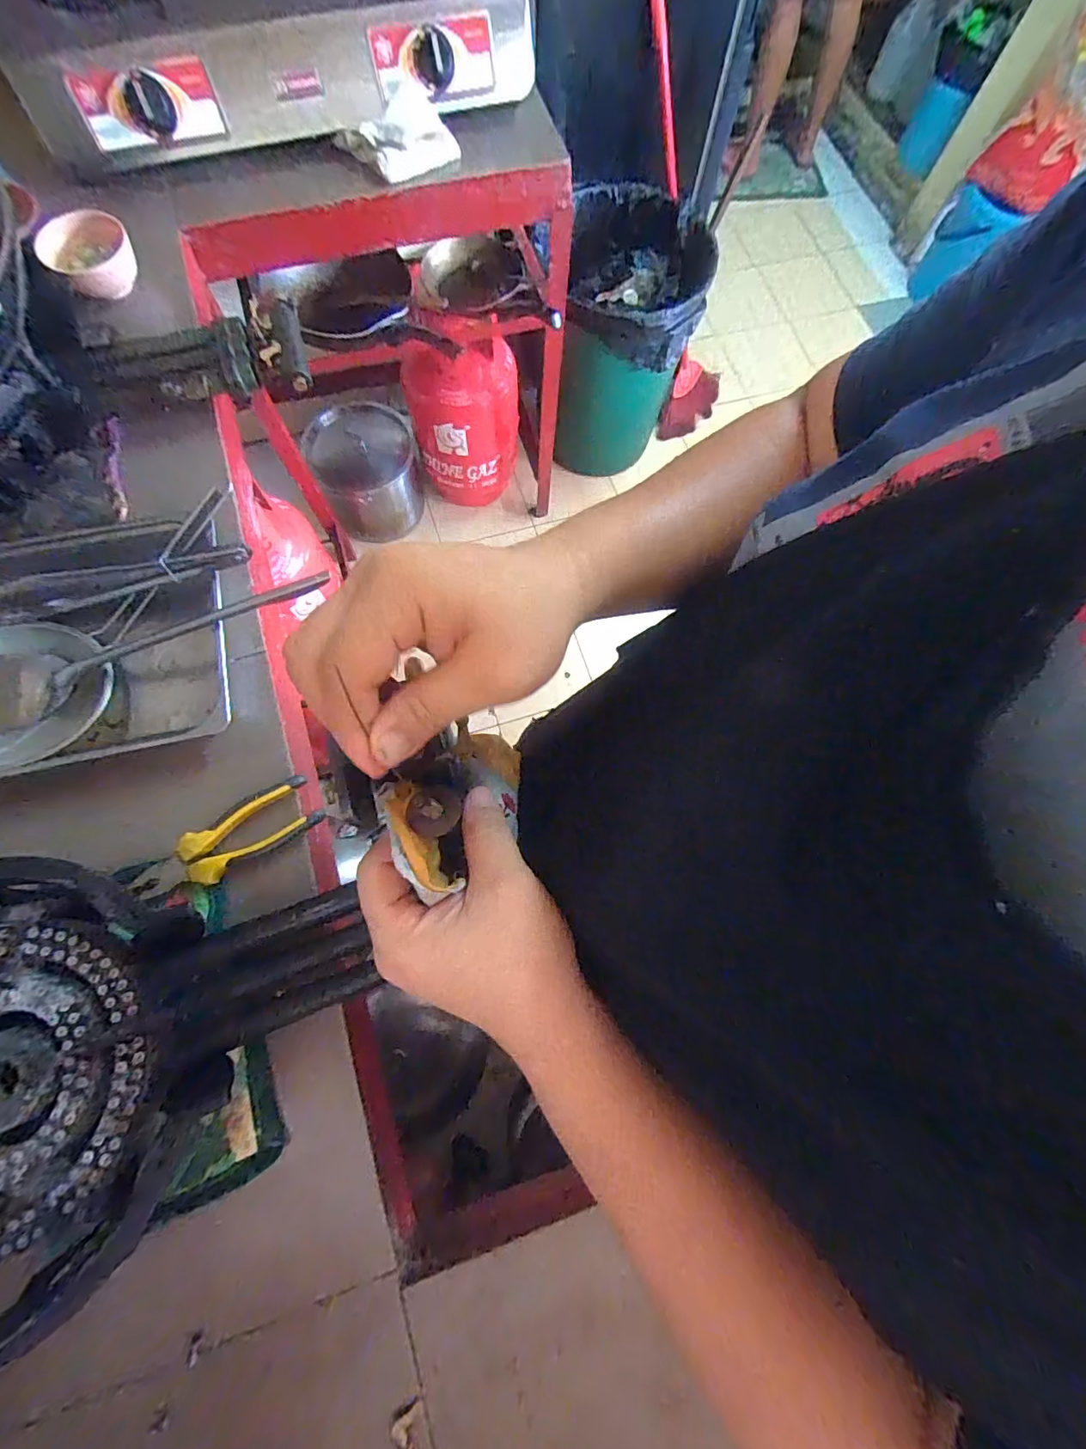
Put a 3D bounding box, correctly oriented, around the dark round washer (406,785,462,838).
[{"bbox_3d":[-0.056,0.044,0.255,0.027,0.006,0.025,1,74,-1],"label":"dark round washer"}]

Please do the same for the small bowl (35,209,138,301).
[{"bbox_3d":[-0.640,-0.665,0.710,0.116,0.046,0.113,-36,78,-10],"label":"small bowl"}]

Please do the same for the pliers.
[{"bbox_3d":[-0.311,0.115,0.498,0.171,0.015,0.058,-27,76,-14],"label":"pliers"}]

